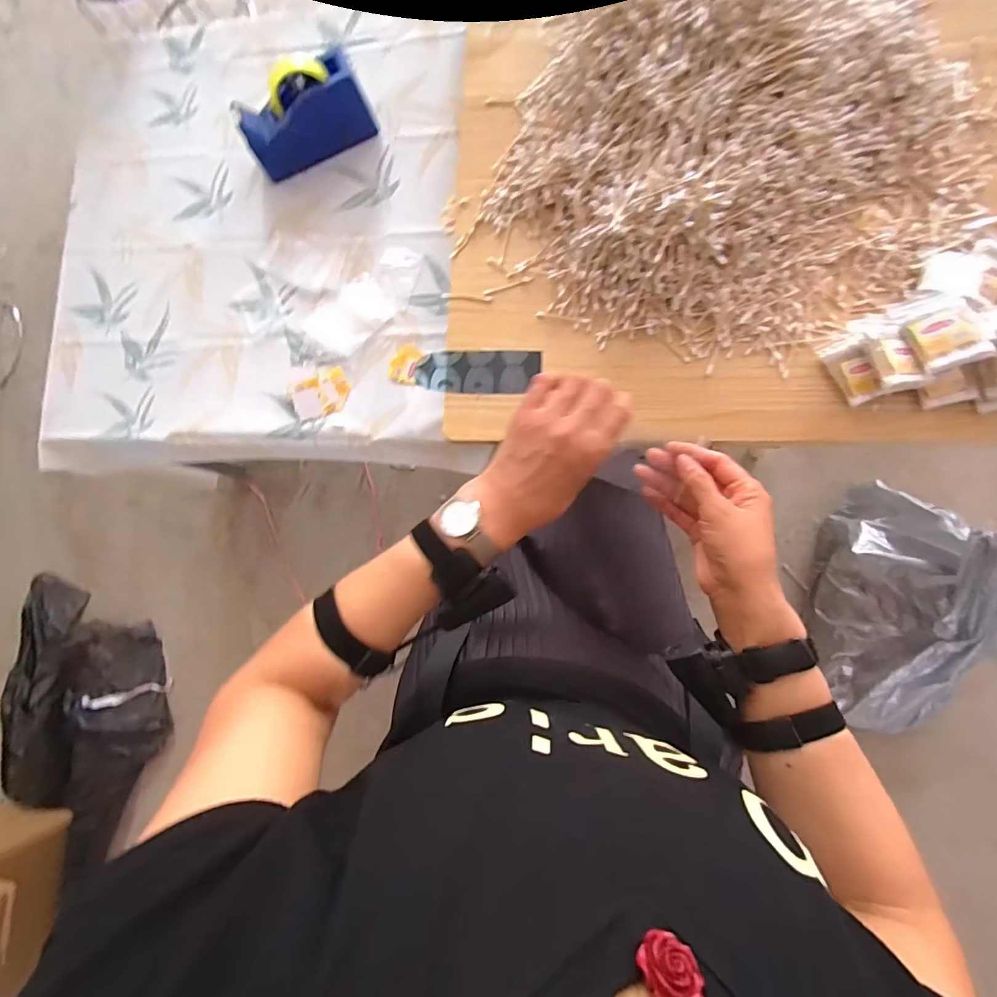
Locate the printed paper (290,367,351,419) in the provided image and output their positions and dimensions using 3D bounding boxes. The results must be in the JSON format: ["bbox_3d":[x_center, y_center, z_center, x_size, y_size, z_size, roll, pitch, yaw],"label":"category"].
[{"bbox_3d":[-0.277,-0.167,0.732,0.086,0.015,0.075,-6,82,7],"label":"printed paper"}]

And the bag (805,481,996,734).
[{"bbox_3d":[0.738,0.187,0.797,0.205,0.443,0.462,14,85,9],"label":"bag"}]

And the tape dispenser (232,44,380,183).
[{"bbox_3d":[-0.310,-0.612,0.751,0.203,0.114,0.069,-27,79,3],"label":"tape dispenser"}]

